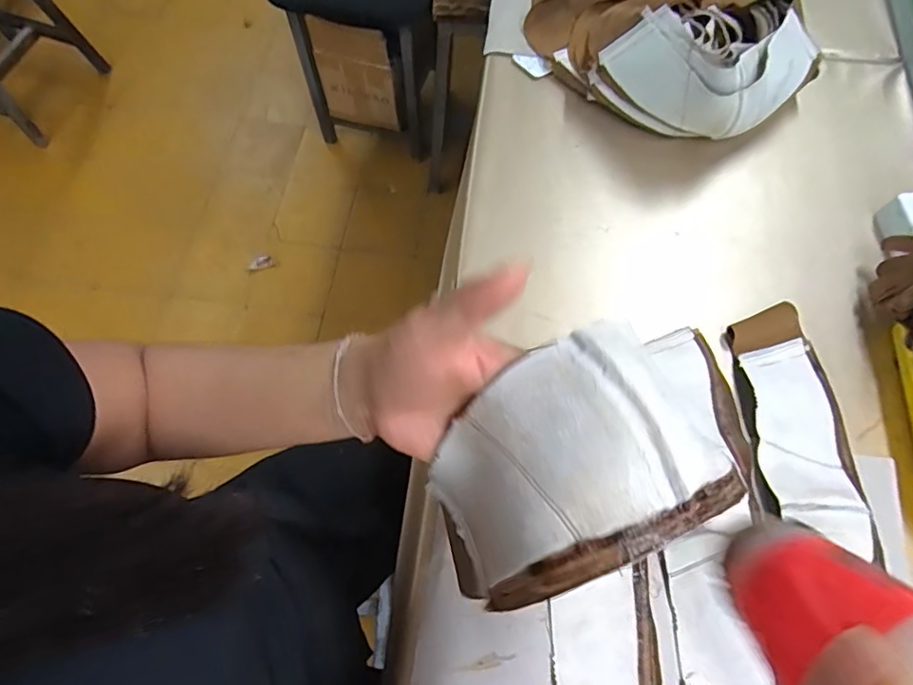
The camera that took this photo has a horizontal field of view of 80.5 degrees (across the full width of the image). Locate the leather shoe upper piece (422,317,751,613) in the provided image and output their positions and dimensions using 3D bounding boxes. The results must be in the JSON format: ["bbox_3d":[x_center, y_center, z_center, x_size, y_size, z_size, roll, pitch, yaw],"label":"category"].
[{"bbox_3d":[0.041,0.051,0.223,0.101,0.067,0.084,-25,69,-10],"label":"leather shoe upper piece"}]

